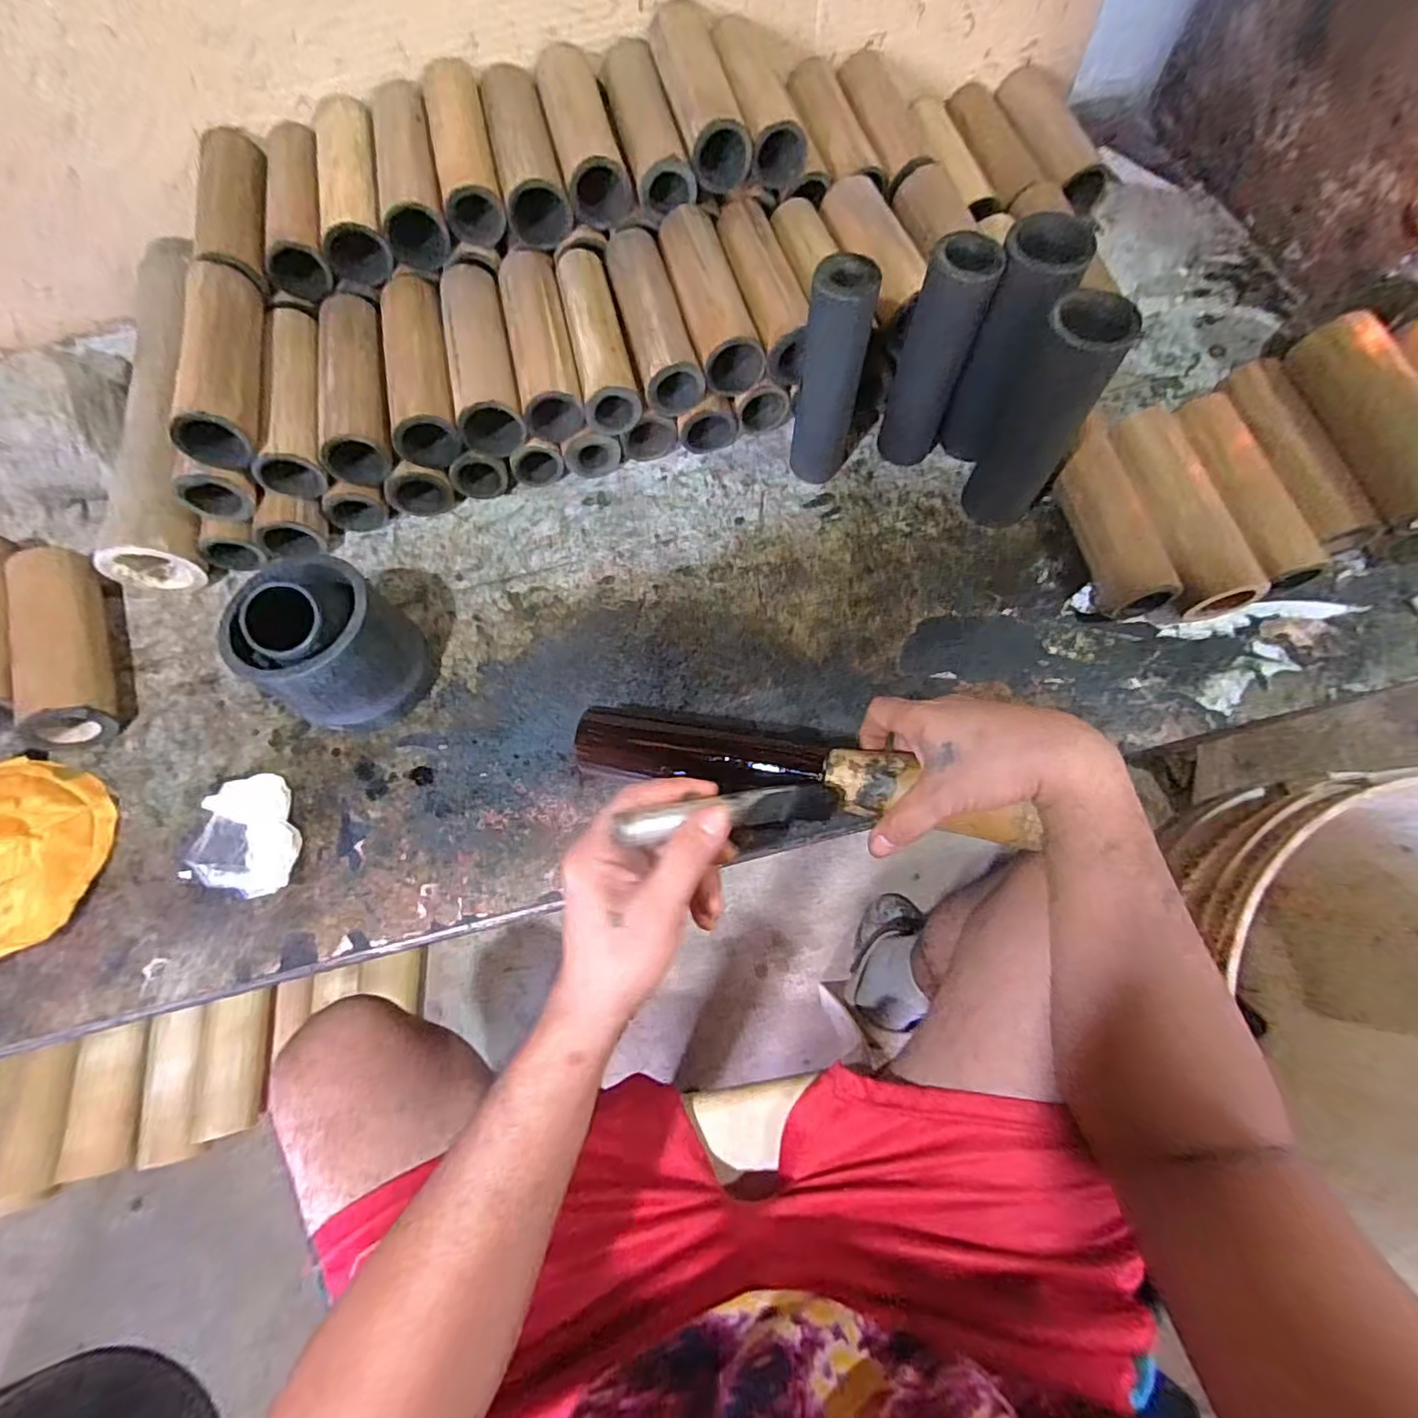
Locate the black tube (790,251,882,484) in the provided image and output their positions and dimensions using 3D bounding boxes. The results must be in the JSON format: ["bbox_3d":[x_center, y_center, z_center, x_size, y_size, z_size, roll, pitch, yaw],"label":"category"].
[{"bbox_3d":[0.097,-0.257,0.484,0.048,0.186,0.040,8,69,5],"label":"black tube"}]

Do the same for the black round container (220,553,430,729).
[{"bbox_3d":[-0.288,-0.051,0.453,0.098,0.121,0.099,-1,68,2],"label":"black round container"}]

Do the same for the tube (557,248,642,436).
[{"bbox_3d":[-0.100,-0.337,0.542,0.046,0.046,0.178,-13,67,-2],"label":"tube"}]

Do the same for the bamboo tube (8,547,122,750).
[{"bbox_3d":[-0.546,-0.057,0.504,0.065,0.051,0.190,-25,70,-8],"label":"bamboo tube"}]

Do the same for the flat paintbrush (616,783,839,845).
[{"bbox_3d":[0.017,0.058,0.337,0.147,0.028,0.019,0,63,-37],"label":"flat paintbrush"}]

